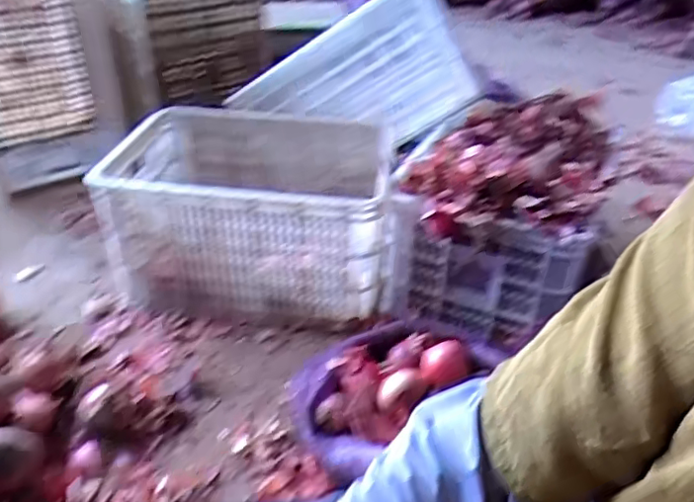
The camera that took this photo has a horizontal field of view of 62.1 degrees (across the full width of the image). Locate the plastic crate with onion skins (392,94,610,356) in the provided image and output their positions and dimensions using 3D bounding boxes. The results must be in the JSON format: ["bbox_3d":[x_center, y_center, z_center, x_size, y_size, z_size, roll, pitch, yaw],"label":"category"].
[{"bbox_3d":[0.303,-0.091,1.150,0.339,0.299,0.495,17,37,18],"label":"plastic crate with onion skins"}]

